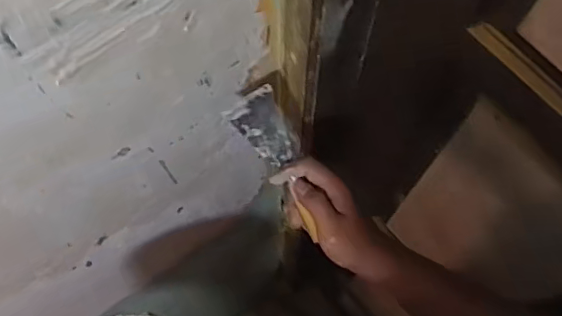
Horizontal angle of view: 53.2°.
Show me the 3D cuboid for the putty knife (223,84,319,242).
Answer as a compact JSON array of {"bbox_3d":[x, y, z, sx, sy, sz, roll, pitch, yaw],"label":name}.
[{"bbox_3d":[0.001,0.008,0.561,0.053,0.020,0.154,-28,94,-12],"label":"putty knife"}]

